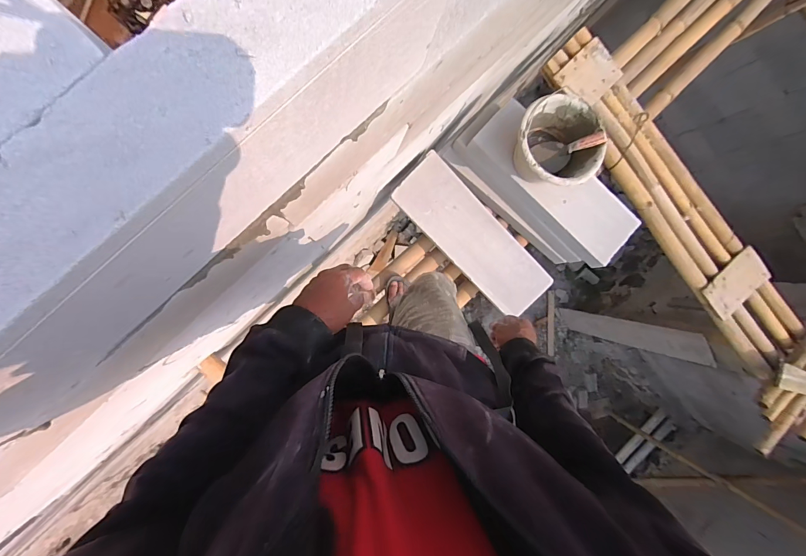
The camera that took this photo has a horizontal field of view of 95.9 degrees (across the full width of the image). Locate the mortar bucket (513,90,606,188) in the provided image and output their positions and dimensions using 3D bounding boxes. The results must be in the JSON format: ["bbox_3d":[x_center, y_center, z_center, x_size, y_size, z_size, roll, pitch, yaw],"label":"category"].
[{"bbox_3d":[0.432,-0.385,1.069,0.224,0.167,0.241,0,92,-8],"label":"mortar bucket"}]

